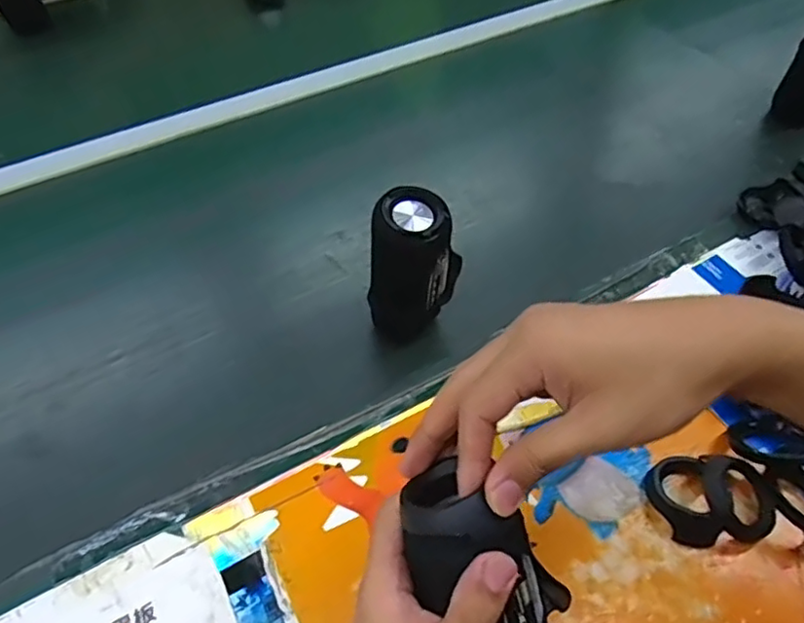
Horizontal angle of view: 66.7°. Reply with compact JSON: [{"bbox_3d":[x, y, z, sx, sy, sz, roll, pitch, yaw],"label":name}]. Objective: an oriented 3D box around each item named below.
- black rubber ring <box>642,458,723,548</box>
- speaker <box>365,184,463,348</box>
[{"bbox_3d":[0.206,0.139,0.454,0.045,0.023,0.065,-1,51,1],"label":"black rubber ring"},{"bbox_3d":[0.009,-0.040,0.538,0.052,0.136,0.069,36,61,27],"label":"speaker"}]

